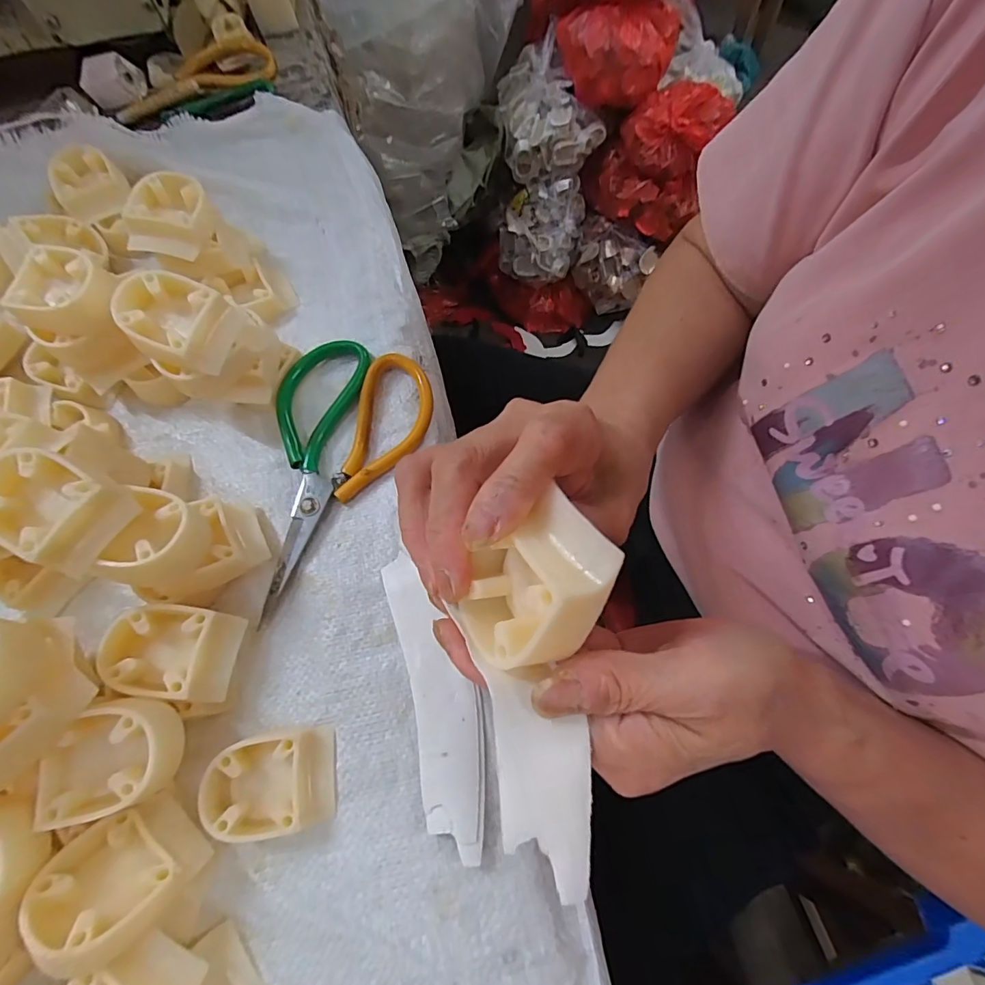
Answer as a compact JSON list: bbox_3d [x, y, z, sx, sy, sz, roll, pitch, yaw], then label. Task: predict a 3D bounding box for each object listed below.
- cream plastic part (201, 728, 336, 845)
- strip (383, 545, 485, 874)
[{"bbox_3d":[-0.114,0.149,0.249,0.060,0.019,0.045,-8,70,-2],"label":"cream plastic part"},{"bbox_3d":[-0.029,0.109,0.268,0.037,0.005,0.154,-14,67,-6],"label":"strip"}]

